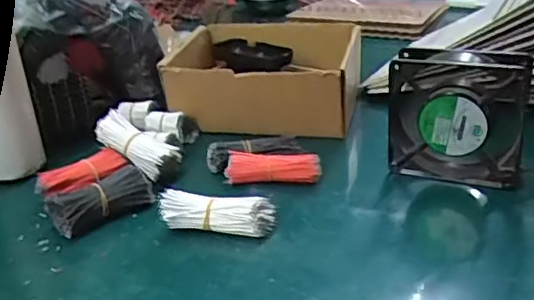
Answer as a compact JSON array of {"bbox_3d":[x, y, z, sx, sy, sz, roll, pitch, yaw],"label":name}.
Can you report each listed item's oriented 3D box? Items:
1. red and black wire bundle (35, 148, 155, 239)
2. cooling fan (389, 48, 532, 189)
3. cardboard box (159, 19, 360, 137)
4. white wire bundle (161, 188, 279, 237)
[{"bbox_3d":[-0.172,0.039,0.564,0.099,0.037,0.091,-21,29,-30],"label":"red and black wire bundle"},{"bbox_3d":[0.176,-0.031,0.539,0.124,0.127,0.038,8,28,26],"label":"cooling fan"},{"bbox_3d":[0.000,-0.102,0.742,0.230,0.087,0.186,2,26,15],"label":"cardboard box"},{"bbox_3d":[-0.045,0.055,0.512,0.101,0.033,0.032,2,26,15],"label":"white wire bundle"}]

